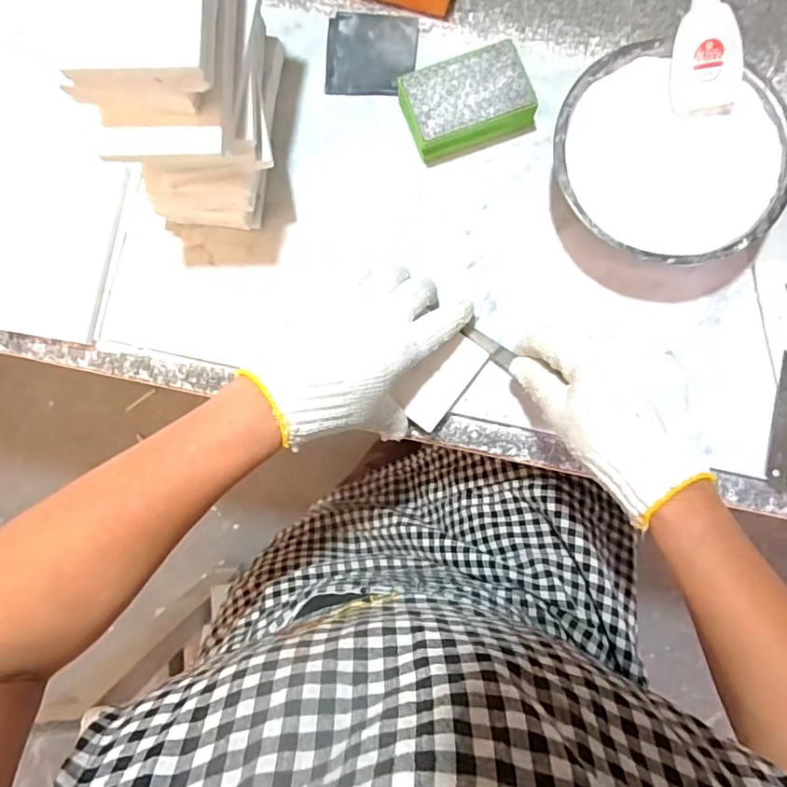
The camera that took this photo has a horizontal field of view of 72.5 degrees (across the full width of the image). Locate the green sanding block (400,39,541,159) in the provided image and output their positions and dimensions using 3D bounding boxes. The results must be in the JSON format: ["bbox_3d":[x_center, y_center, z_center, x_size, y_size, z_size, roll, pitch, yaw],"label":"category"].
[{"bbox_3d":[0.058,-0.227,0.424,0.094,0.033,0.062,-18,82,-1],"label":"green sanding block"}]

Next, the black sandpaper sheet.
[{"bbox_3d":[-0.018,-0.280,0.444,0.072,0.009,0.070,4,82,2],"label":"black sandpaper sheet"}]

